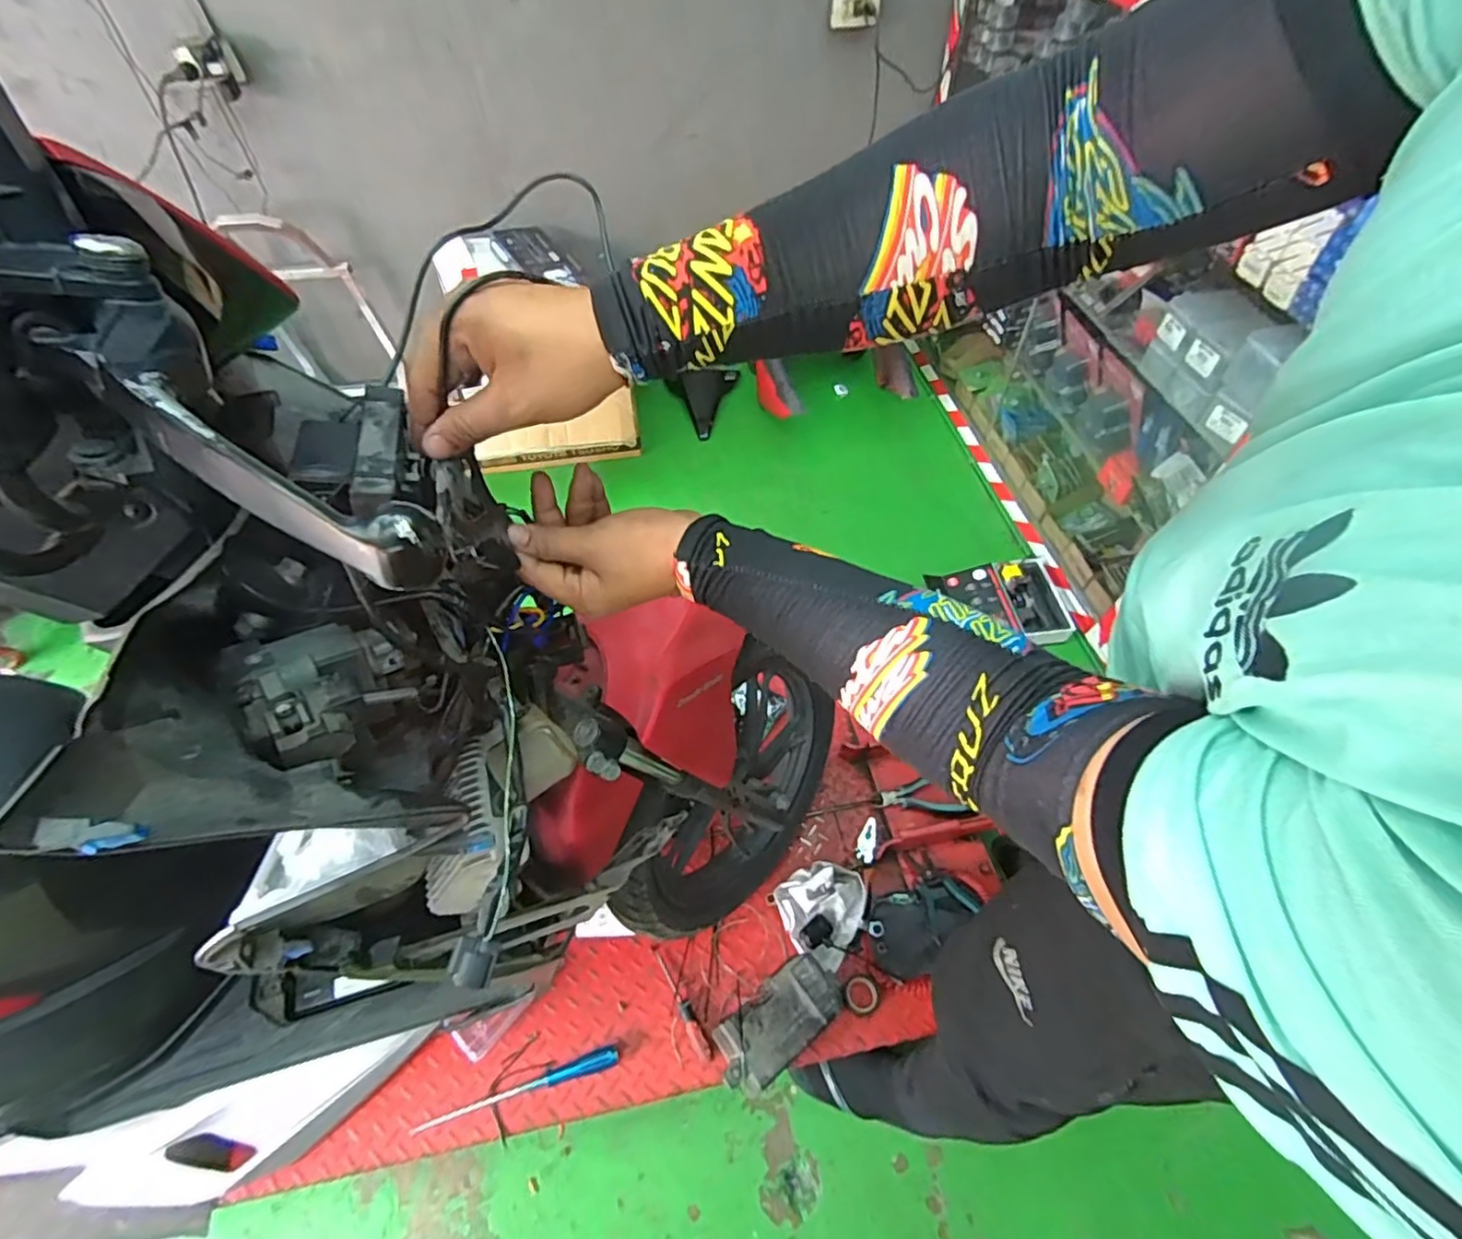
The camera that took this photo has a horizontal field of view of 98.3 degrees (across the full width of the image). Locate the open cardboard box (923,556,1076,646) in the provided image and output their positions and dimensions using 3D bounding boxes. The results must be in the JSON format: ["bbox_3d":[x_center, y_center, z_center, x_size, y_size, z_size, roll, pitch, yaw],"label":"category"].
[{"bbox_3d":[0.657,-0.041,1.538,0.292,0.056,0.237,-6,55,-3],"label":"open cardboard box"}]

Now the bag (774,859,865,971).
[{"bbox_3d":[0.153,0.470,1.014,0.141,0.062,0.150,-13,56,-8],"label":"bag"}]

